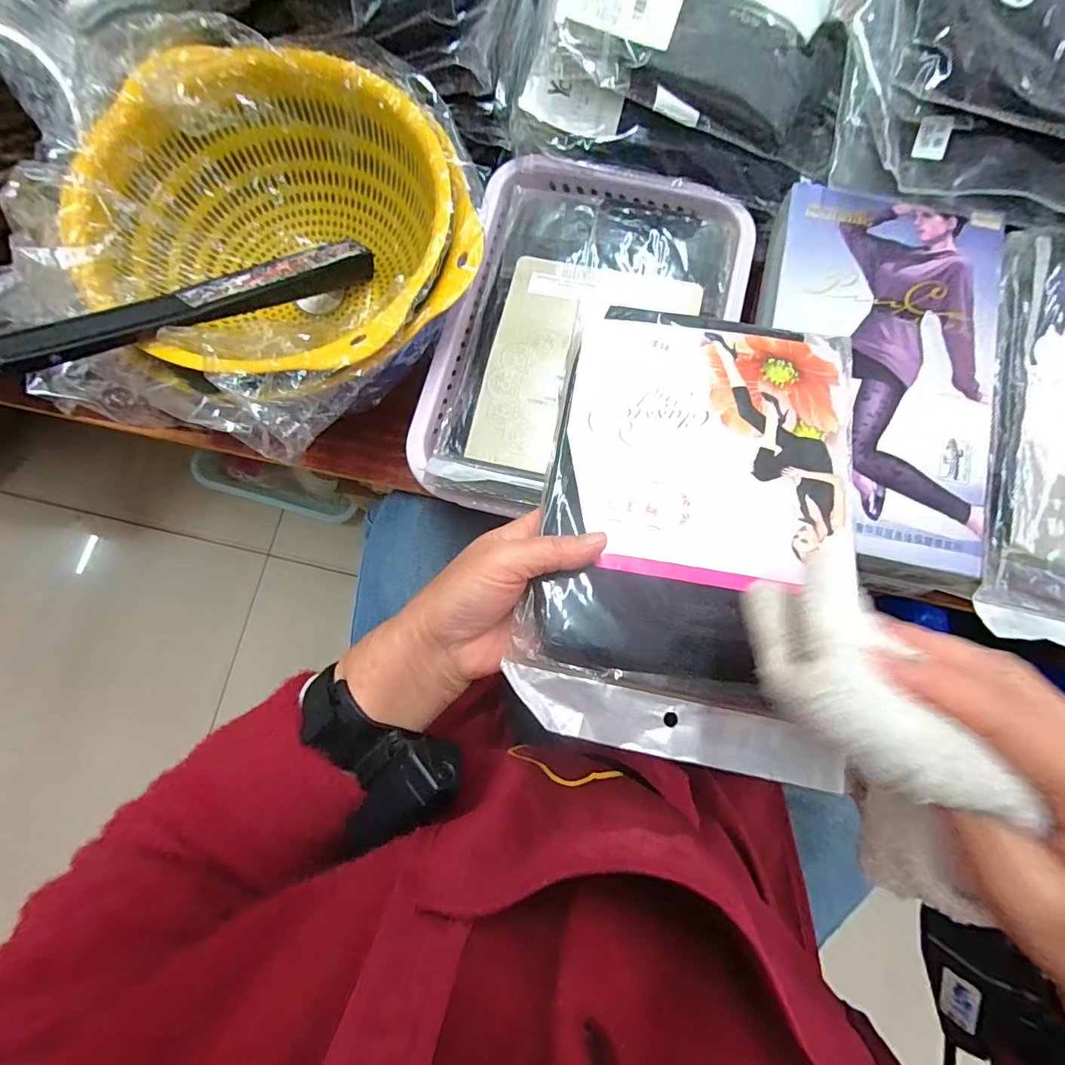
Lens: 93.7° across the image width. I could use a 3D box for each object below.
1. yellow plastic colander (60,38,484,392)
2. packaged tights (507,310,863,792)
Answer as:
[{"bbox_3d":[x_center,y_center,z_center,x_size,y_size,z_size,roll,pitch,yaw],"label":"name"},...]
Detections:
[{"bbox_3d":[-0.177,-0.214,0.383,0.258,0.112,0.239,0,80,0],"label":"yellow plastic colander"},{"bbox_3d":[0.099,-0.018,0.295,0.180,0.014,0.279,11,70,3],"label":"packaged tights"}]

